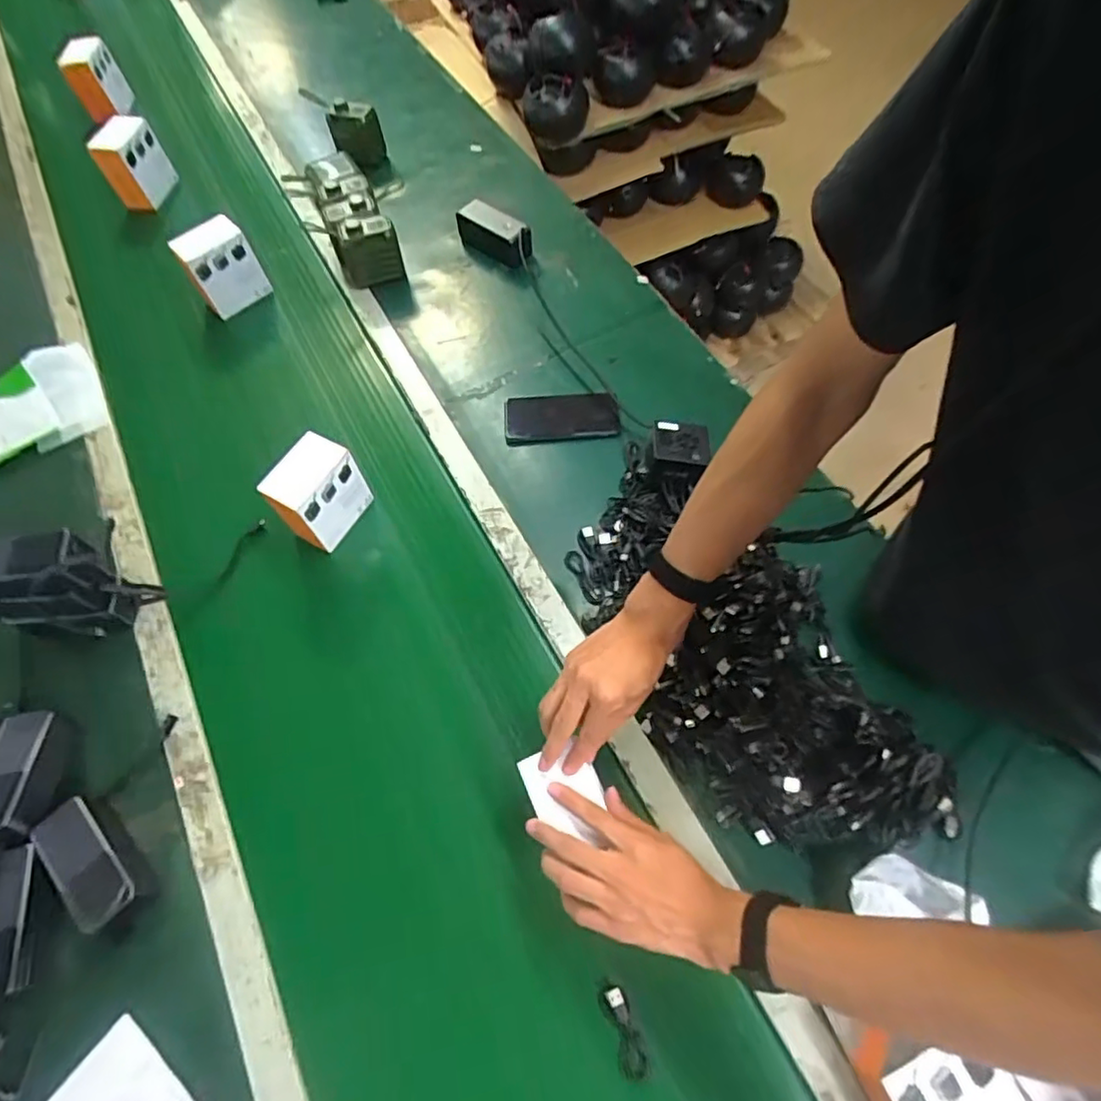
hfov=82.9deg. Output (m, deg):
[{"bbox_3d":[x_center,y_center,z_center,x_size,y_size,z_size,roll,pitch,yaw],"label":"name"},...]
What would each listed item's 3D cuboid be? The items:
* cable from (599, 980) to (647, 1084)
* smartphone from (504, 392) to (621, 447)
[{"bbox_3d":[0.066,0.443,0.578,0.025,0.018,0.077,-19,65,-5],"label":"cable"},{"bbox_3d":[0.015,-0.196,0.896,0.161,0.015,0.082,-6,65,1],"label":"smartphone"}]

